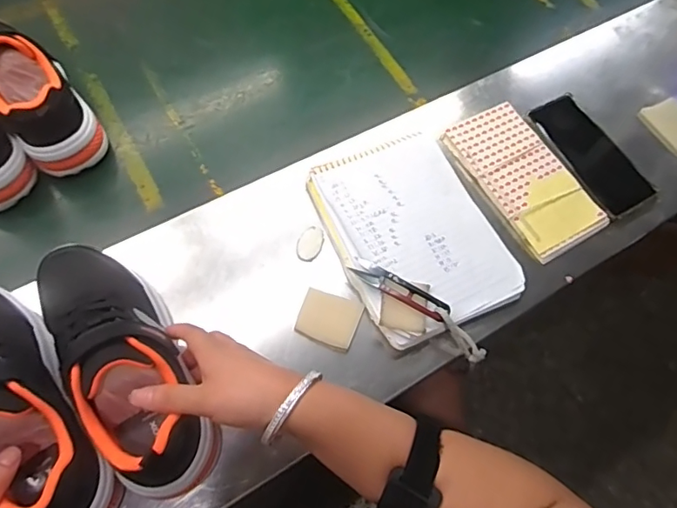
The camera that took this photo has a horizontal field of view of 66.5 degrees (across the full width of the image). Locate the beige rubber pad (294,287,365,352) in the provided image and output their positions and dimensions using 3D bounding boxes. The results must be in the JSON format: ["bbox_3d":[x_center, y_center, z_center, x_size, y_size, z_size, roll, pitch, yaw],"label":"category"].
[{"bbox_3d":[-0.010,0.062,0.491,0.056,0.004,0.048,22,76,2],"label":"beige rubber pad"}]

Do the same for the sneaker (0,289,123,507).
[{"bbox_3d":[-0.246,0.105,0.385,0.073,0.086,0.222,-34,66,-19],"label":"sneaker"}]

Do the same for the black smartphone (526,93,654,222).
[{"bbox_3d":[0.301,-0.119,0.608,0.086,0.017,0.159,-24,71,-23],"label":"black smartphone"}]

